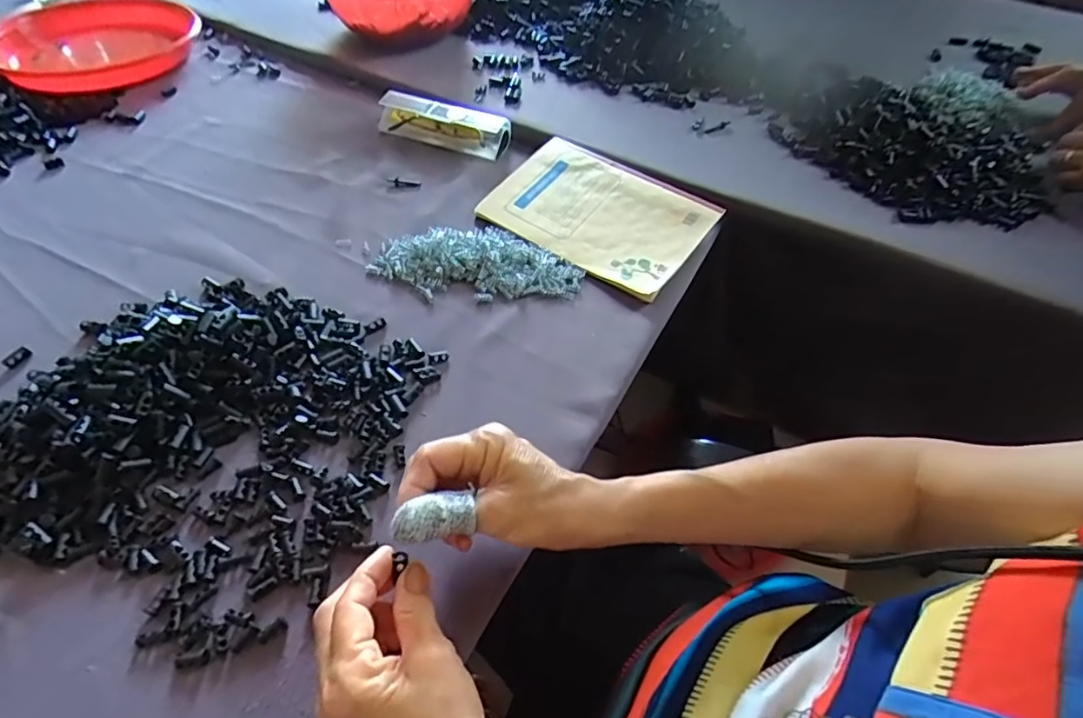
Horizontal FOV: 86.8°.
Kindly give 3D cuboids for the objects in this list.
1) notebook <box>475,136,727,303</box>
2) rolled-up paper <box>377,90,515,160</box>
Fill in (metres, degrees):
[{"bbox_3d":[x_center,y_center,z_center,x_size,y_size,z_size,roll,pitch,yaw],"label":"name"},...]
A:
[{"bbox_3d":[0.058,-0.149,0.570,0.202,0.013,0.144,29,57,21],"label":"notebook"},{"bbox_3d":[-0.116,-0.272,0.660,0.155,0.032,0.040,18,54,14],"label":"rolled-up paper"}]

